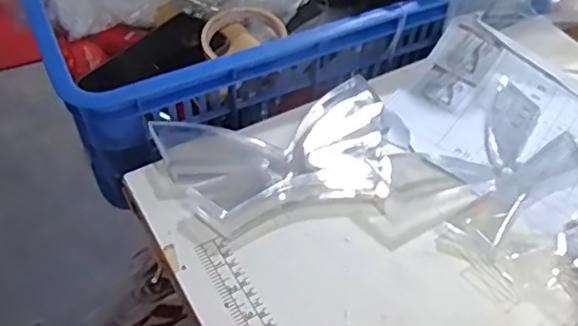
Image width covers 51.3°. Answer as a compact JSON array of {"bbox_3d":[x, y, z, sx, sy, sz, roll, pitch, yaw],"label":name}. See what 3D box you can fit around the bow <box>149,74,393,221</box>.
[{"bbox_3d":[-0.003,-0.013,0.559,0.216,0.023,0.130,-15,53,-14],"label":"bow"}]

